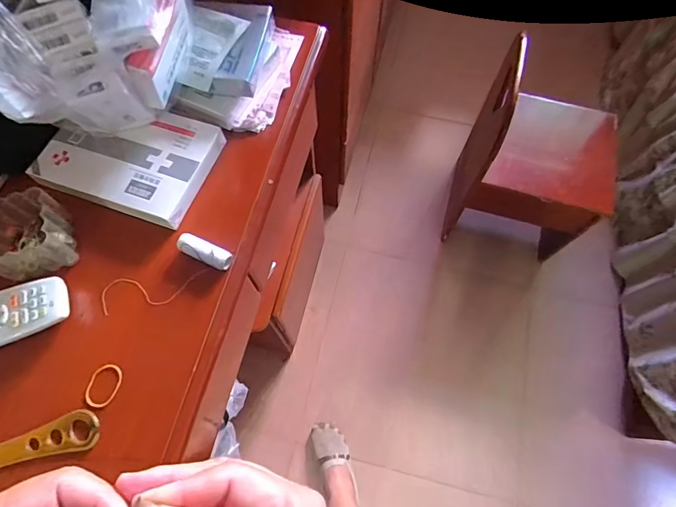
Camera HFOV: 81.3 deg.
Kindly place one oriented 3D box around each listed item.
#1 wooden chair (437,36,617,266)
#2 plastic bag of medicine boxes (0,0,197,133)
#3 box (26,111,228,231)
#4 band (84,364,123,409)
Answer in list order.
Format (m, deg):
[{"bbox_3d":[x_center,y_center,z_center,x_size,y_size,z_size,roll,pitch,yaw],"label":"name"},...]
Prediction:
[{"bbox_3d":[0.534,-0.235,1.141,0.355,0.607,0.331,10,69,3],"label":"wooden chair"},{"bbox_3d":[-0.233,-0.206,0.374,0.204,0.169,0.125,-37,73,-14],"label":"plastic bag of medicine boxes"},{"bbox_3d":[-0.237,-0.113,0.451,0.174,0.025,0.128,21,70,5],"label":"box"},{"bbox_3d":[-0.220,0.124,0.370,0.029,0.004,0.039,8,69,0],"label":"band"}]

